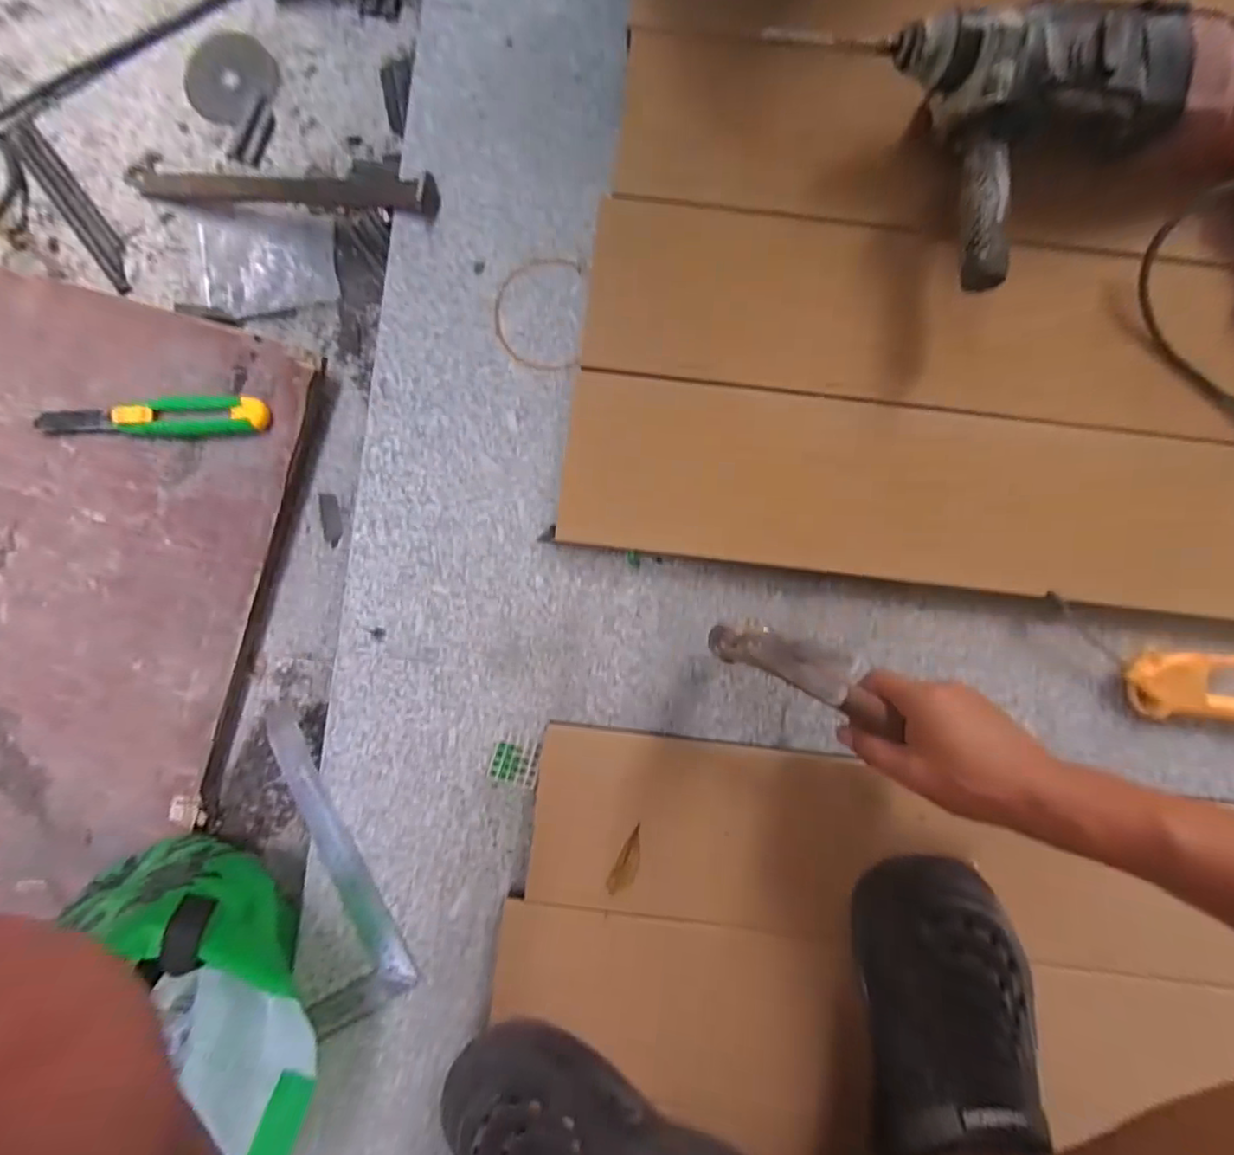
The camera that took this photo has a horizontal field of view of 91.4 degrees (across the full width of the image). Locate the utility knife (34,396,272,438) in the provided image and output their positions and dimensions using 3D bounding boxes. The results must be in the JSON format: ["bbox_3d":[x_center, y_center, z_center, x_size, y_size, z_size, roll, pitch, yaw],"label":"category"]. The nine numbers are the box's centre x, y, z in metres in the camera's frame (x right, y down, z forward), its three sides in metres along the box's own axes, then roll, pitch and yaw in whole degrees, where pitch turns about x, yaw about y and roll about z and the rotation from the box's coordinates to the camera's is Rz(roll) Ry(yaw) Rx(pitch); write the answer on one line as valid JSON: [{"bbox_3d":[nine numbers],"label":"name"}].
[{"bbox_3d":[-0.436,-0.147,0.565,0.217,0.025,0.034,-3,88,1],"label":"utility knife"}]

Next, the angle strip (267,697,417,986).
[{"bbox_3d":[-0.244,0.233,0.523,0.031,0.007,0.263,-28,87,0],"label":"angle strip"}]

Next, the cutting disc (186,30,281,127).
[{"bbox_3d":[-0.400,-0.516,0.621,0.090,0.004,0.086,0,93,0],"label":"cutting disc"}]

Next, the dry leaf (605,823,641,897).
[{"bbox_3d":[0.010,0.235,0.500,0.020,0.007,0.058,26,89,2],"label":"dry leaf"}]

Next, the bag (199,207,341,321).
[{"bbox_3d":[-0.354,-0.322,0.614,0.137,0.014,0.107,-3,88,1],"label":"bag"}]

